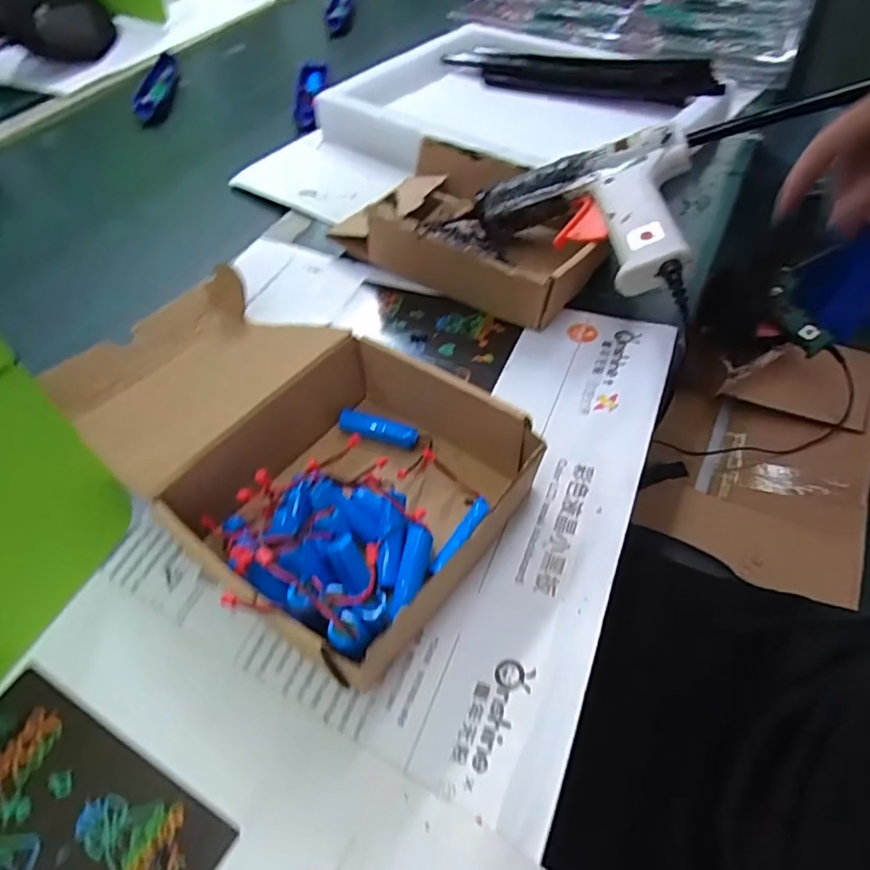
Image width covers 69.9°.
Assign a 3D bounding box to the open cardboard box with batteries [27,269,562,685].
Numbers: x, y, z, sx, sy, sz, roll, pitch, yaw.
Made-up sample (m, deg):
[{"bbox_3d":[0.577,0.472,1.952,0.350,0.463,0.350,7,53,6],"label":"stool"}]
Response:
[{"bbox_3d":[-0.105,-0.010,0.379,0.304,0.050,0.174,32,56,24],"label":"open cardboard box with batteries"}]

